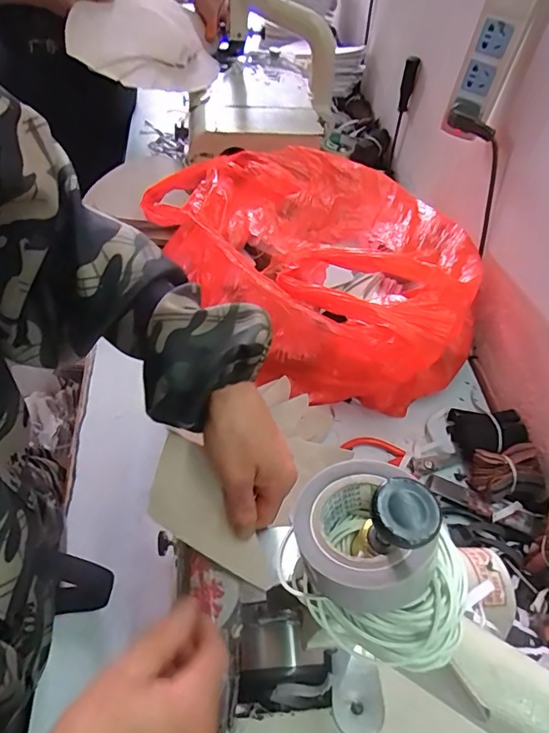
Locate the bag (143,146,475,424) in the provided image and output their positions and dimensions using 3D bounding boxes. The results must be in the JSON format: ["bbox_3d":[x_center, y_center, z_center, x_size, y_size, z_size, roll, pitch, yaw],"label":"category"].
[{"bbox_3d":[0.045,-0.158,0.665,0.364,0.151,0.476,-35,62,-24],"label":"bag"}]

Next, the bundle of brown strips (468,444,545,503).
[{"bbox_3d":[0.266,0.121,0.537,0.084,0.030,0.055,-3,54,-5],"label":"bundle of brown strips"}]

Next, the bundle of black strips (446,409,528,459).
[{"bbox_3d":[0.262,0.081,0.576,0.083,0.024,0.061,3,54,-1],"label":"bundle of black strips"}]

